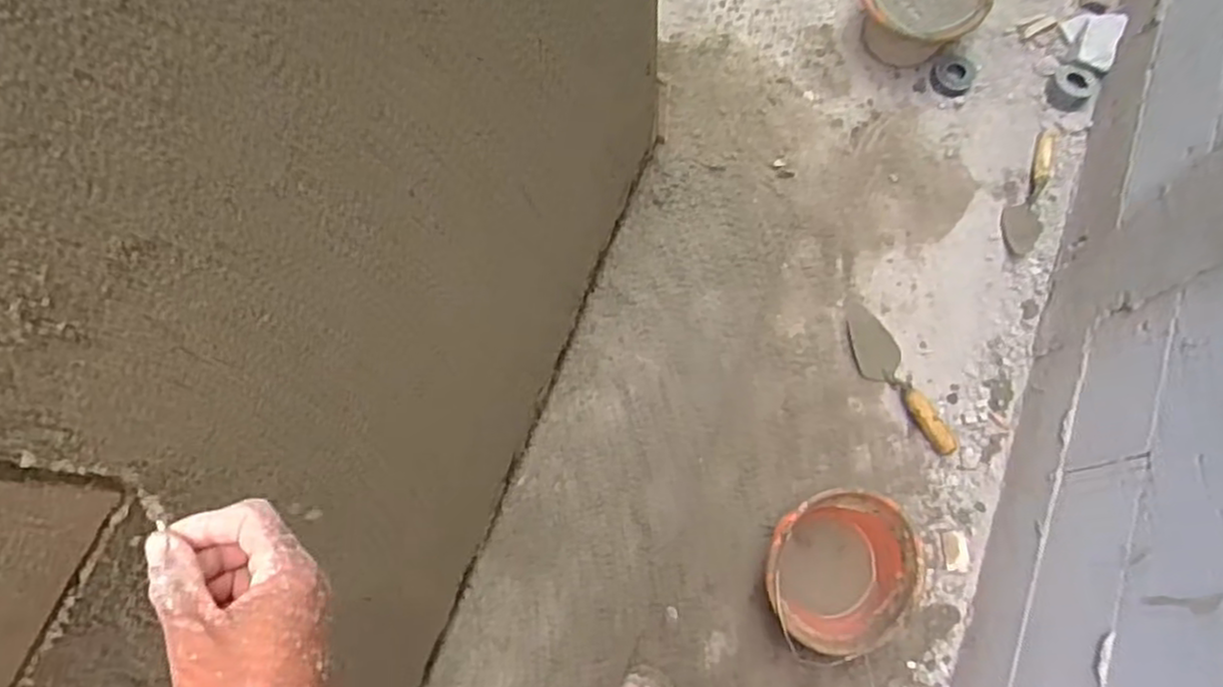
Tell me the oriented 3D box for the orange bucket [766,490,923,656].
[{"bbox_3d":[0.366,0.372,1.202,0.242,0.162,0.221,0,73,1],"label":"orange bucket"}]

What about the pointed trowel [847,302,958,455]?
[{"bbox_3d":[0.531,0.060,1.357,0.091,0.044,0.334,-25,74,-7],"label":"pointed trowel"}]

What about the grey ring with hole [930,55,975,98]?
[{"bbox_3d":[0.726,-0.574,1.553,0.079,0.025,0.105,17,74,6],"label":"grey ring with hole"}]

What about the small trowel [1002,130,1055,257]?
[{"bbox_3d":[0.840,-0.303,1.458,0.074,0.046,0.274,19,74,6],"label":"small trowel"}]

